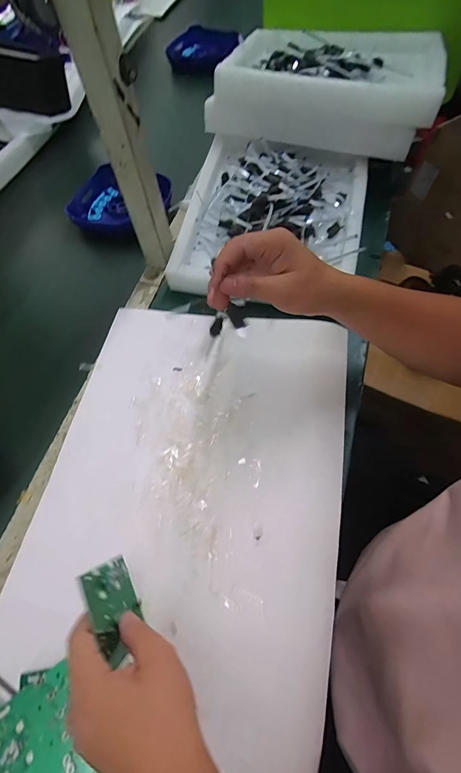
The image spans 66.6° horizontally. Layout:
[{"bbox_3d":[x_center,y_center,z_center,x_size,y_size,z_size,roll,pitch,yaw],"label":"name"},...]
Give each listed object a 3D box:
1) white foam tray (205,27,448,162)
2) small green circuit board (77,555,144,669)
[{"bbox_3d":[0.169,-0.529,0.637,0.355,0.127,0.233,15,66,12],"label":"white foam tray"},{"bbox_3d":[-0.107,0.204,0.332,0.009,0.071,0.075,-29,76,5],"label":"small green circuit board"}]

